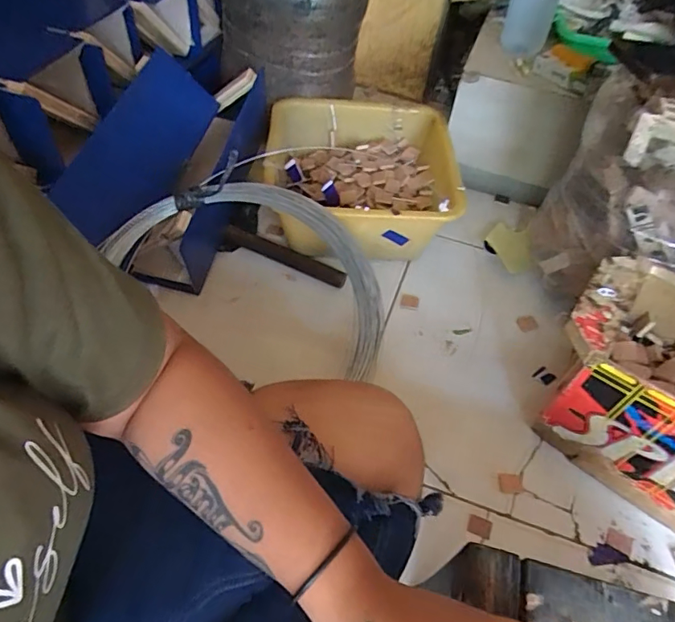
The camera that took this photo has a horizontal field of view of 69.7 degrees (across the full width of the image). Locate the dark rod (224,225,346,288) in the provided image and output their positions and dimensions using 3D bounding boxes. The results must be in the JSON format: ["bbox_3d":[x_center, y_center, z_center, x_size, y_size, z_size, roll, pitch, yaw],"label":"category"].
[{"bbox_3d":[-0.078,-0.081,0.722,0.195,0.022,0.025,23,54,13],"label":"dark rod"}]

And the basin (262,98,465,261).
[{"bbox_3d":[0.038,-0.179,0.737,0.268,0.134,0.290,2,52,-3],"label":"basin"}]

